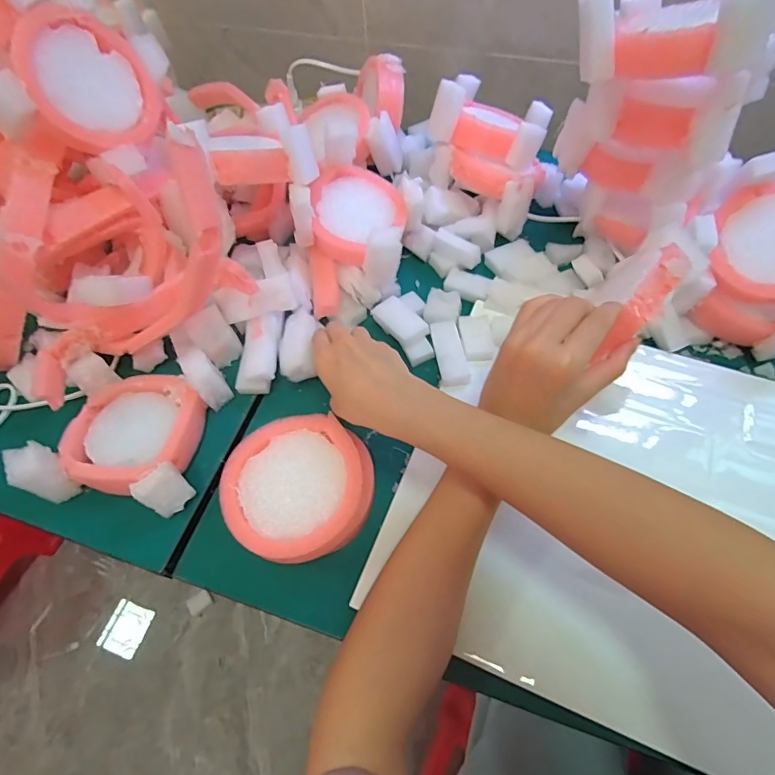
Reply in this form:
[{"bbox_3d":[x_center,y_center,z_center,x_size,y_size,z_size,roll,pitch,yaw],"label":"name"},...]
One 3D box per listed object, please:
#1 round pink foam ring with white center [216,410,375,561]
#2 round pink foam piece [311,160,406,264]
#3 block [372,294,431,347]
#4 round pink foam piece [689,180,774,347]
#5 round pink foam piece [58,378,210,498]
[{"bbox_3d":[-0.064,0.074,0.343,0.100,0.043,0.100,-1,59,2],"label":"round pink foam ring with white center"},{"bbox_3d":[-0.028,-0.174,0.445,0.087,0.028,0.101,-7,78,-1],"label":"round pink foam piece"},{"bbox_3d":[0.012,-0.062,0.427,0.031,0.008,0.052,-35,63,-17],"label":"block"},{"bbox_3d":[0.318,-0.103,0.398,0.104,0.098,0.093,37,68,22],"label":"round pink foam piece"},{"bbox_3d":[-0.210,0.038,0.381,0.099,0.031,0.098,-1,59,2],"label":"round pink foam piece"}]

